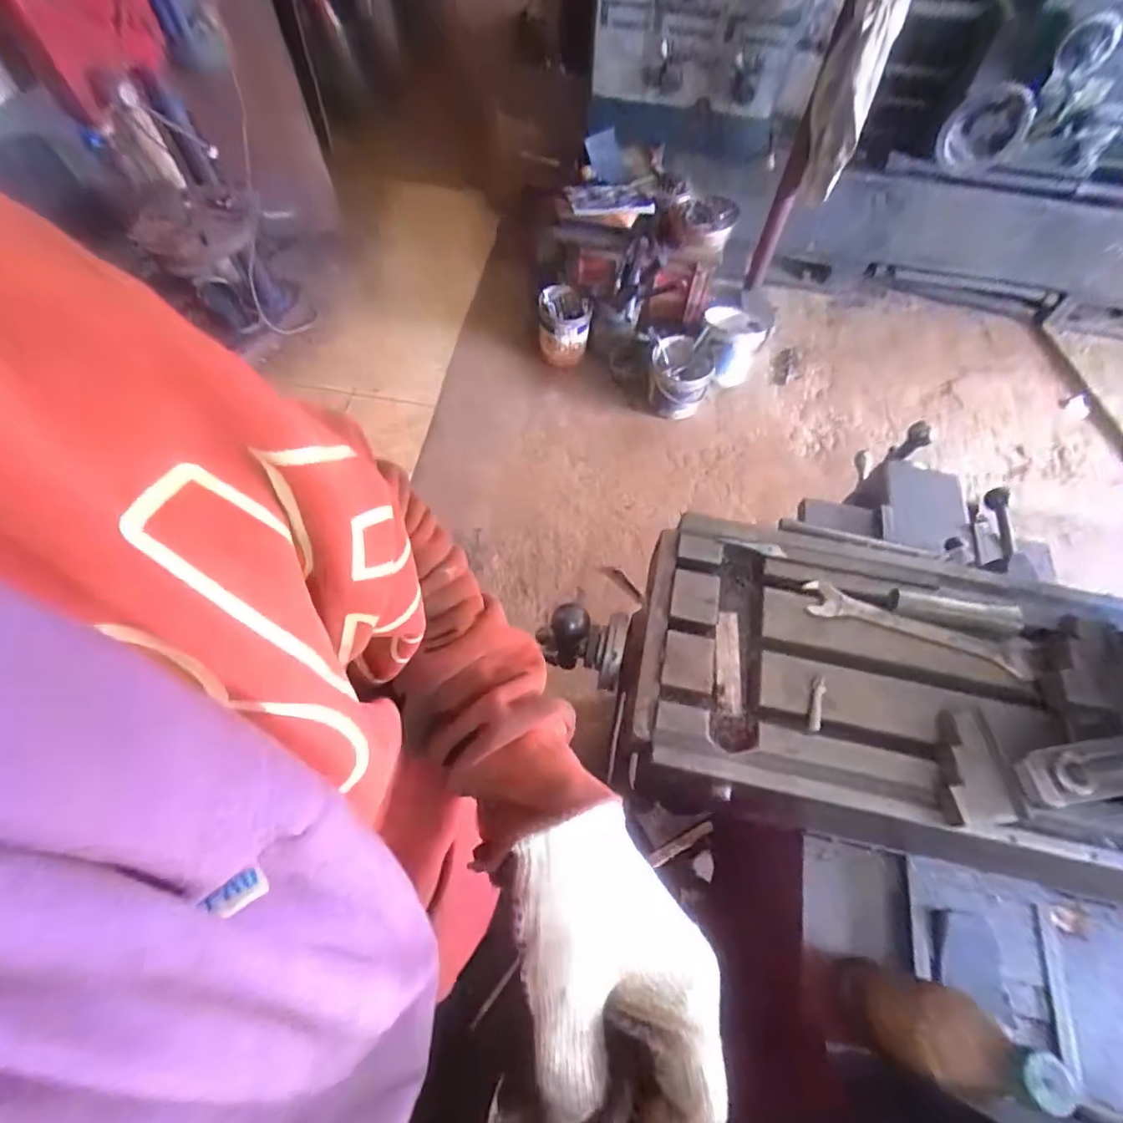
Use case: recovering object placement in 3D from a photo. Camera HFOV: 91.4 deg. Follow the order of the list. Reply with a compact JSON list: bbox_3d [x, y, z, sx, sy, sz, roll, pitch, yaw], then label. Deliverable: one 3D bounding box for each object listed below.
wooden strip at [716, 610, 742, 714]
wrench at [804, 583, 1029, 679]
[{"bbox_3d":[0.160,0.097,0.525,0.024,0.010,0.098,7,62,3],"label":"wooden strip"},{"bbox_3d":[0.324,0.060,0.501,0.193,0.011,0.037,18,63,9],"label":"wrench"}]

